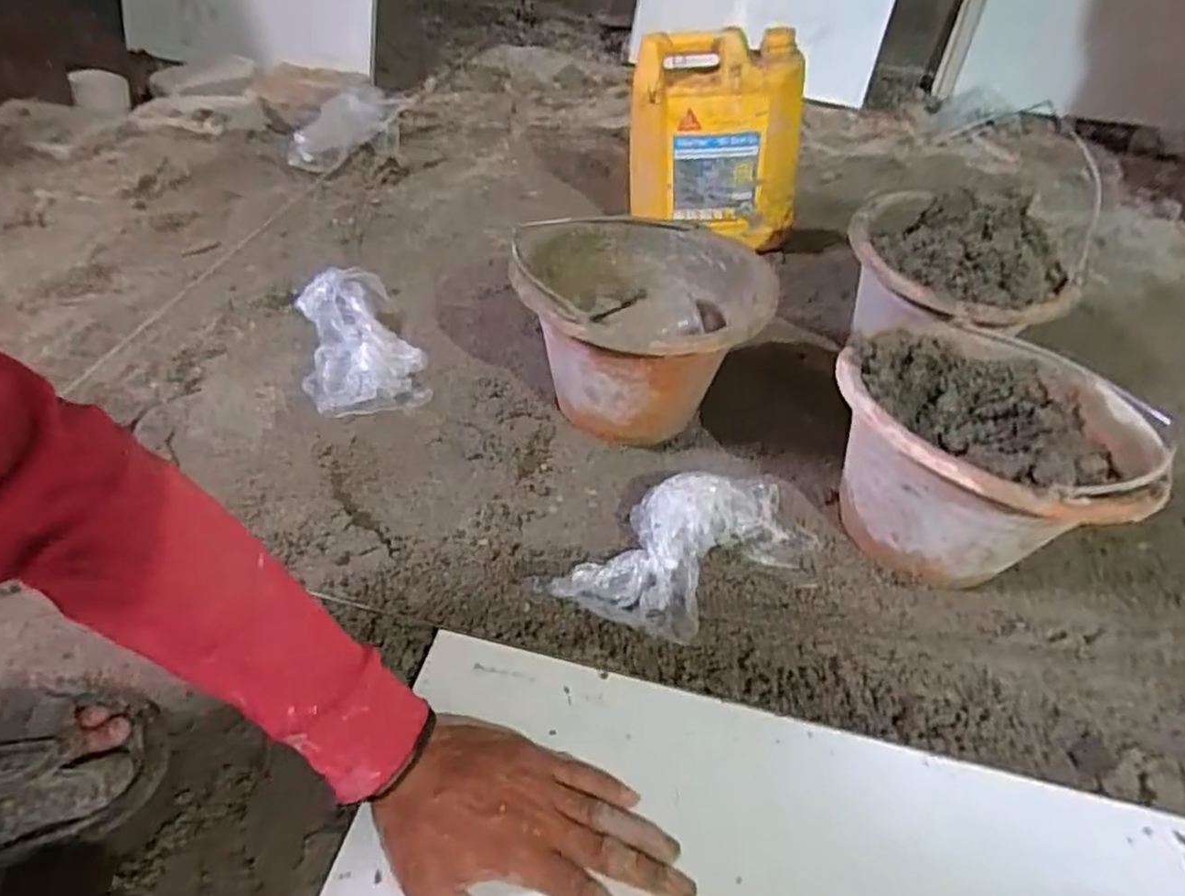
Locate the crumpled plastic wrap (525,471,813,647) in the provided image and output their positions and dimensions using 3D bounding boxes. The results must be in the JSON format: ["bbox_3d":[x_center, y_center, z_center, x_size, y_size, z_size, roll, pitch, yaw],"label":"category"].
[{"bbox_3d":[0.088,0.081,0.611,0.256,0.047,0.130,-27,53,-30],"label":"crumpled plastic wrap"}]

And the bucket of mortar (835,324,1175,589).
[{"bbox_3d":[0.341,0.014,0.621,0.244,0.155,0.232,4,44,-4],"label":"bucket of mortar"}]

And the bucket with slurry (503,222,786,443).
[{"bbox_3d":[0.043,-0.115,0.727,0.242,0.171,0.241,4,44,-4],"label":"bucket with slurry"}]

